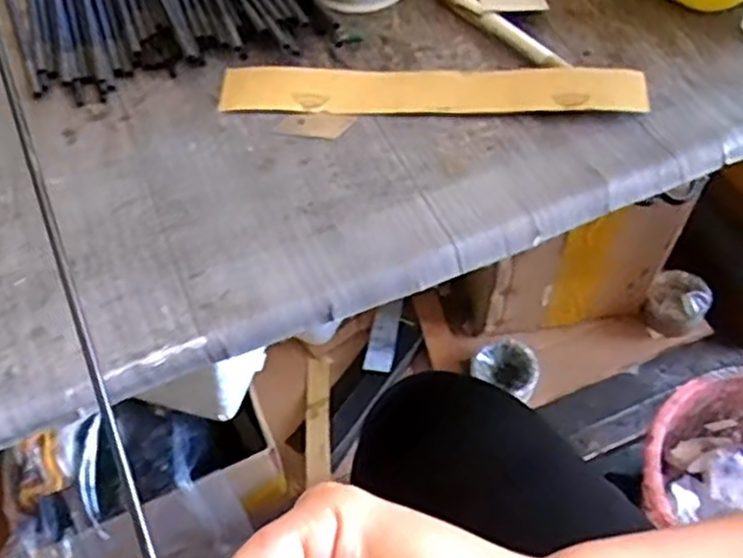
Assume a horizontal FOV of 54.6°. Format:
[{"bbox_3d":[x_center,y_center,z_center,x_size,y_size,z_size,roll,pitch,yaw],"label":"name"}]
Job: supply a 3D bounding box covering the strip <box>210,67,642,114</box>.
[{"bbox_3d":[0.030,-0.103,0.391,0.226,0.013,0.029,3,56,5],"label":"strip"}]

